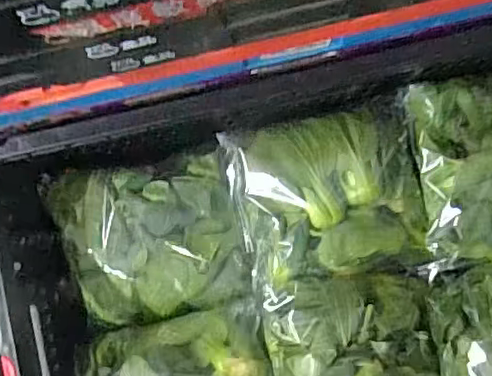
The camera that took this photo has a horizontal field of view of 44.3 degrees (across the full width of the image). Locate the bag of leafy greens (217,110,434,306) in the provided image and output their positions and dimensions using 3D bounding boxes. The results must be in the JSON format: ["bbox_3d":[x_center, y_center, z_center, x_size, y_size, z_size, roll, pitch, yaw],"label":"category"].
[{"bbox_3d":[0.079,0.013,0.583,0.179,0.060,0.161,-14,87,5],"label":"bag of leafy greens"}]

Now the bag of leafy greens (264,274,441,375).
[{"bbox_3d":[0.101,0.179,0.559,0.153,0.062,0.187,-4,88,5],"label":"bag of leafy greens"}]

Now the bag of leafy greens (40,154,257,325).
[{"bbox_3d":[-0.097,0.053,0.607,0.187,0.057,0.161,-12,87,5],"label":"bag of leafy greens"}]

